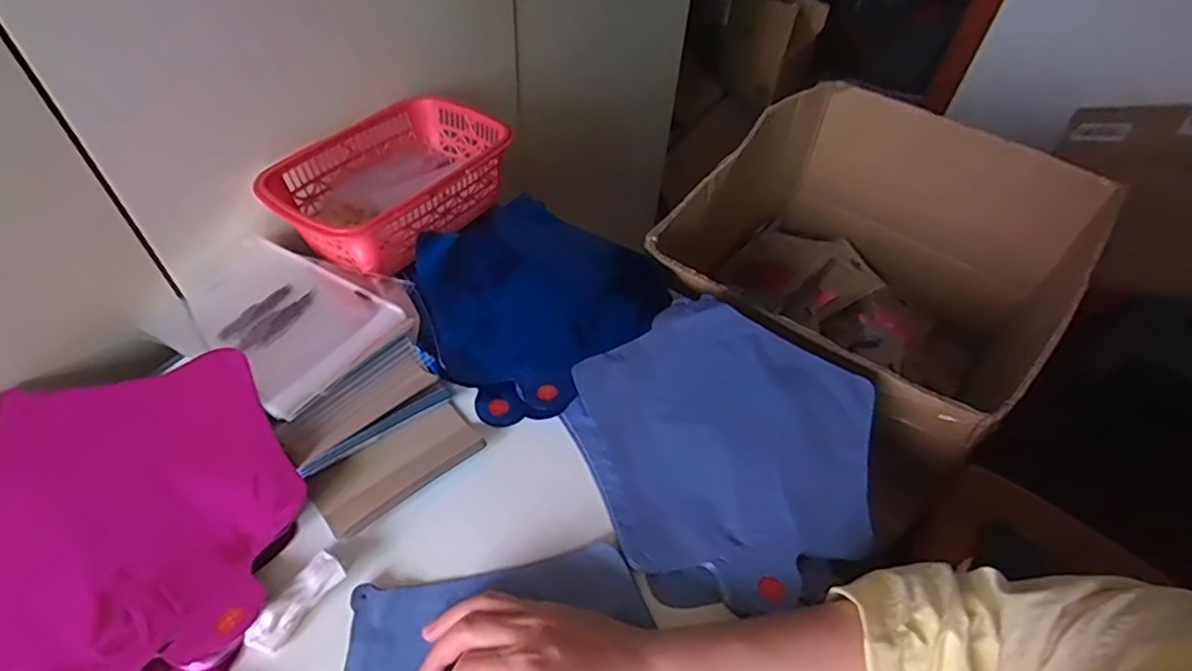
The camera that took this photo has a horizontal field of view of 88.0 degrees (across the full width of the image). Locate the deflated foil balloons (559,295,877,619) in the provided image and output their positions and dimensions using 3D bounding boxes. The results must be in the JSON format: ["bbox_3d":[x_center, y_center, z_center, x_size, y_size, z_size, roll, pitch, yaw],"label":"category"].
[{"bbox_3d":[0.102,0.075,0.471,0.223,0.019,0.243,38,57,25],"label":"deflated foil balloons"}]

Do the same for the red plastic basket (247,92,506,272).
[{"bbox_3d":[-0.195,-0.146,0.584,0.150,0.068,0.218,32,54,21],"label":"red plastic basket"}]

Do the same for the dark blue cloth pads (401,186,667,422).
[{"bbox_3d":[-0.055,-0.040,0.565,0.215,0.042,0.256,33,55,21],"label":"dark blue cloth pads"}]

